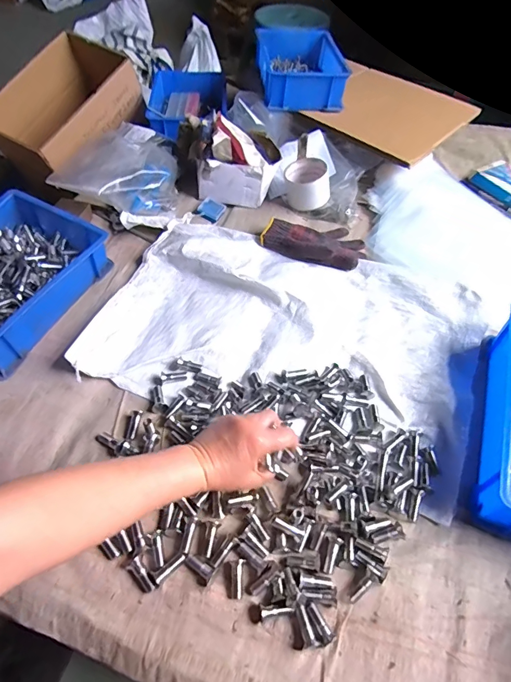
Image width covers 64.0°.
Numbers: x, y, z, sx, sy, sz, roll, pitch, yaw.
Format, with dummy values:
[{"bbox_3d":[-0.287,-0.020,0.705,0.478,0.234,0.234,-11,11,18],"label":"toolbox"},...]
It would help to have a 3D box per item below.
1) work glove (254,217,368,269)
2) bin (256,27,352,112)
[{"bbox_3d":[0.105,-0.184,0.717,0.172,0.032,0.111,17,53,10],"label":"work glove"},{"bbox_3d":[0.099,-0.608,0.912,0.176,0.069,0.258,-2,53,-5],"label":"bin"}]

